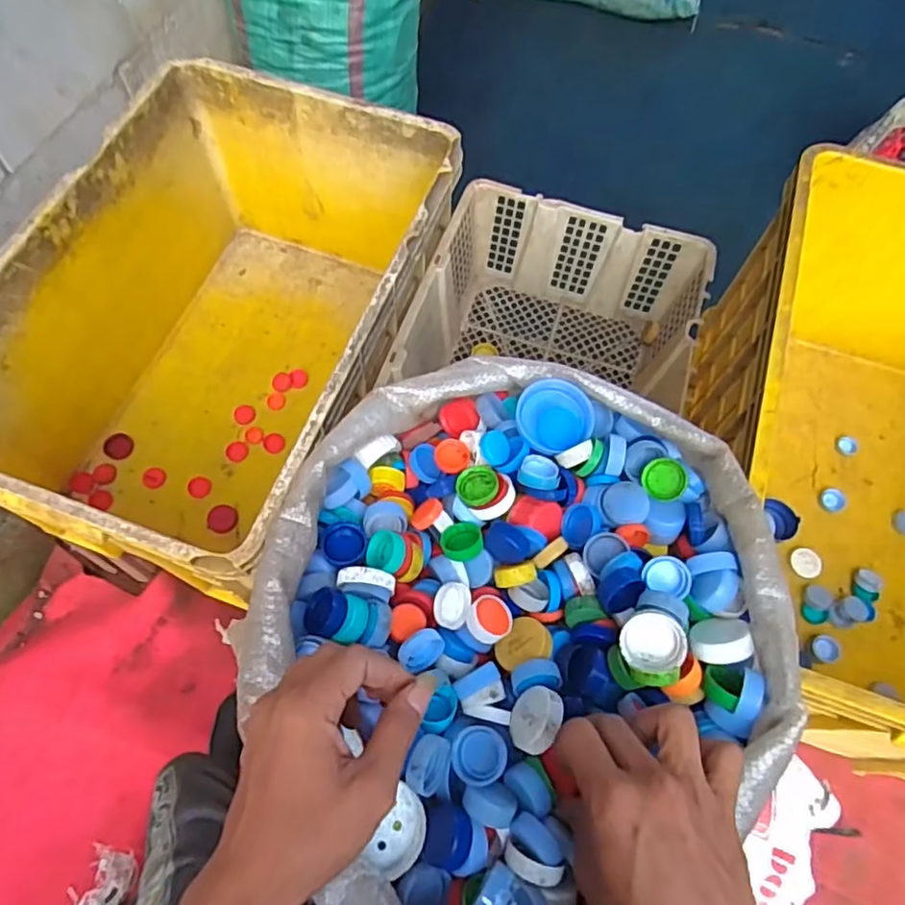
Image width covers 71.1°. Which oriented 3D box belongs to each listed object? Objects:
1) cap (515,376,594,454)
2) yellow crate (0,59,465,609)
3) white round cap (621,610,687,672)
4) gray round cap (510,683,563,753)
[{"bbox_3d":[0.078,-0.026,0.492,0.057,0.023,0.057,0,82,-2],"label":"cap"},{"bbox_3d":[-0.279,-0.147,0.839,0.417,0.332,0.617,19,63,9],"label":"yellow crate"},{"bbox_3d":[0.129,0.120,0.405,0.038,0.014,0.034,13,90,29],"label":"white round cap"},{"bbox_3d":[0.053,0.167,0.394,0.013,0.037,0.038,33,53,-28],"label":"gray round cap"}]

